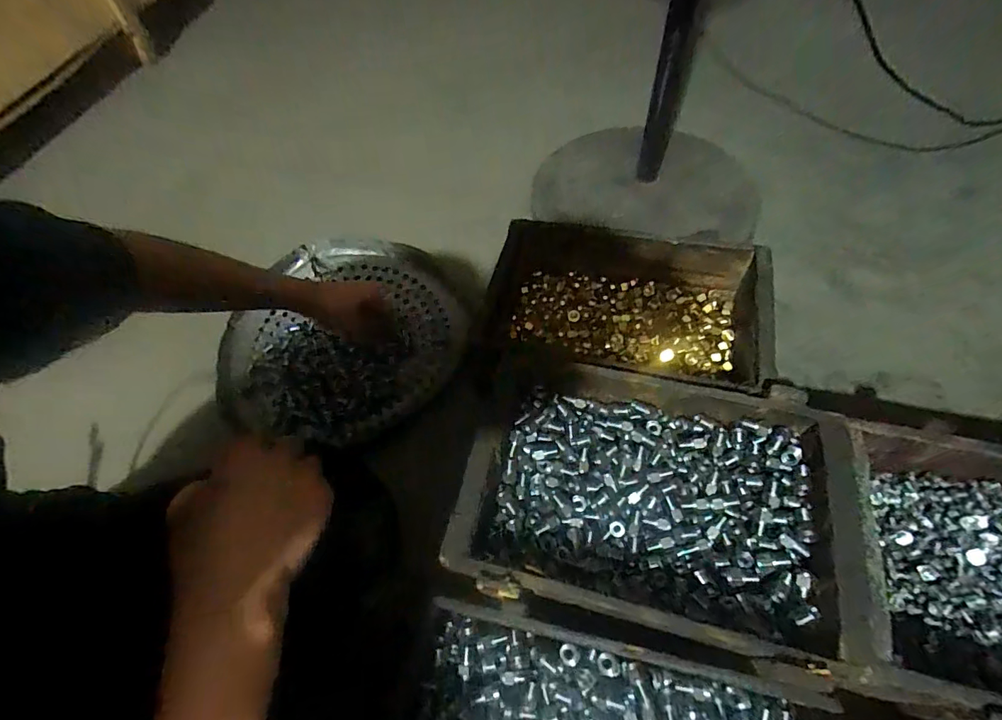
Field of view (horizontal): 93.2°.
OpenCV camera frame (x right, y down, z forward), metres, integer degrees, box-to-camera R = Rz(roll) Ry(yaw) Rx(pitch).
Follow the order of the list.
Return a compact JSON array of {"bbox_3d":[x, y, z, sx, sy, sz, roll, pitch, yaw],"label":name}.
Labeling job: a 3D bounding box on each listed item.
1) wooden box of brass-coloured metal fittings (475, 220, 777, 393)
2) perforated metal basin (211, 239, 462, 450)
[{"bbox_3d":[0.164,-0.072,0.655,0.353,0.097,0.210,7,59,8],"label":"wooden box of brass-coloured metal fittings"},{"bbox_3d":[-0.253,-0.045,0.752,0.380,0.069,0.359,-2,58,3],"label":"perforated metal basin"}]

